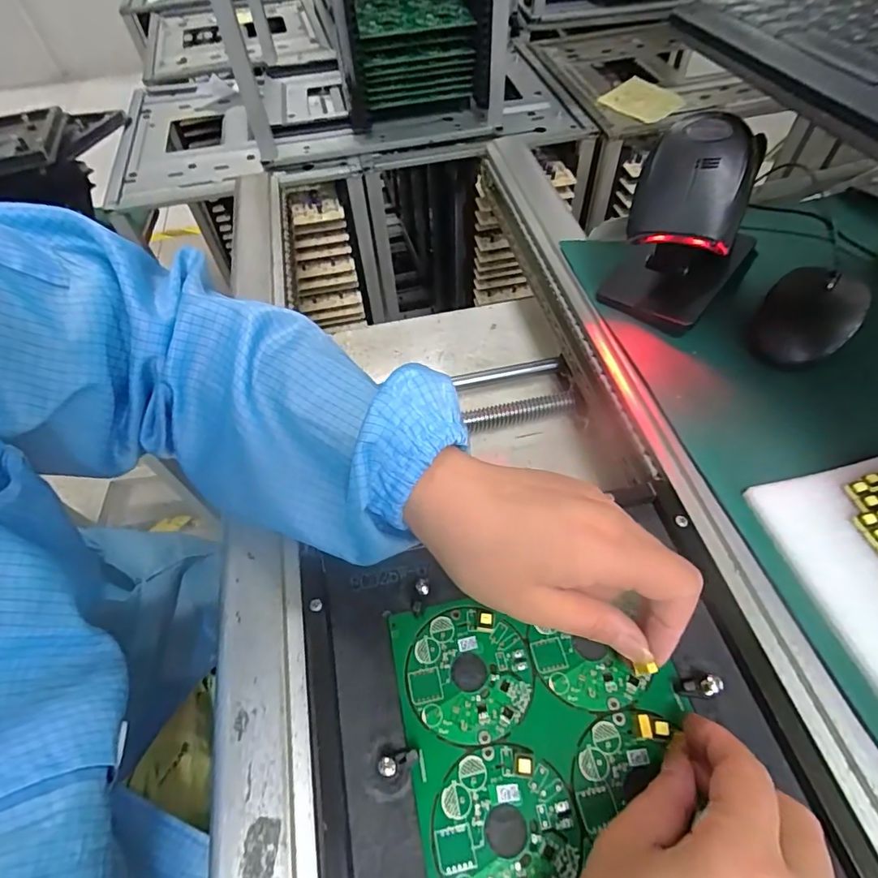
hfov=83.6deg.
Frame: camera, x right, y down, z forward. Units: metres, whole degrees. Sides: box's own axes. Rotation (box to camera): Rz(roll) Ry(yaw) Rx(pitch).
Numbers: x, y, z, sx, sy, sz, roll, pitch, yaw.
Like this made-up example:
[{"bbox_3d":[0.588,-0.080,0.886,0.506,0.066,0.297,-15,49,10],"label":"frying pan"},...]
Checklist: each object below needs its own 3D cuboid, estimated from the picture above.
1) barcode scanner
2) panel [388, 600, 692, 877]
[{"bbox_3d":[0.172,-0.144,0.350,0.090,0.128,0.069,28,61,20],"label":"barcode scanner"},{"bbox_3d":[0.055,0.147,0.249,0.138,0.007,0.140,-11,54,-6],"label":"panel"}]

